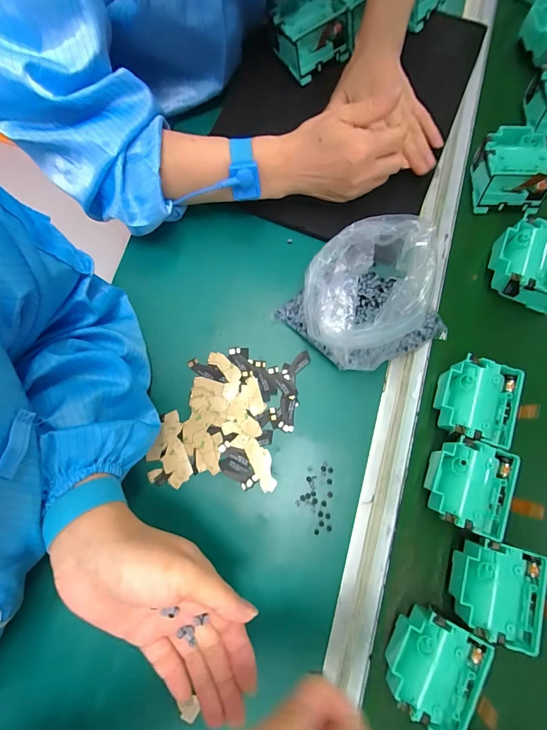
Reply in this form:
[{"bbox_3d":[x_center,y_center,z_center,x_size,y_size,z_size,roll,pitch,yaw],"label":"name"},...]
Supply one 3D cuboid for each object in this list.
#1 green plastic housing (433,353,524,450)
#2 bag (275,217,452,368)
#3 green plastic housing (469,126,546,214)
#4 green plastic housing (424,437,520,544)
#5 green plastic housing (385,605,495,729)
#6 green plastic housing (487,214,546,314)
[{"bbox_3d":[0.191,0.034,0.328,0.067,0.035,0.073,14,81,5],"label":"green plastic housing"},{"bbox_3d":[0.086,-0.059,0.303,0.118,0.113,0.127,-39,81,-5],"label":"bag"},{"bbox_3d":[0.266,-0.218,0.382,0.076,0.043,0.080,1,80,2],"label":"green plastic housing"},{"bbox_3d":[0.173,0.106,0.313,0.069,0.036,0.073,20,81,6],"label":"green plastic housing"},{"bbox_3d":[0.126,0.240,0.281,0.065,0.042,0.072,29,82,7],"label":"green plastic housing"},{"bbox_3d":[0.264,-0.106,0.366,0.069,0.048,0.079,21,81,6],"label":"green plastic housing"}]

